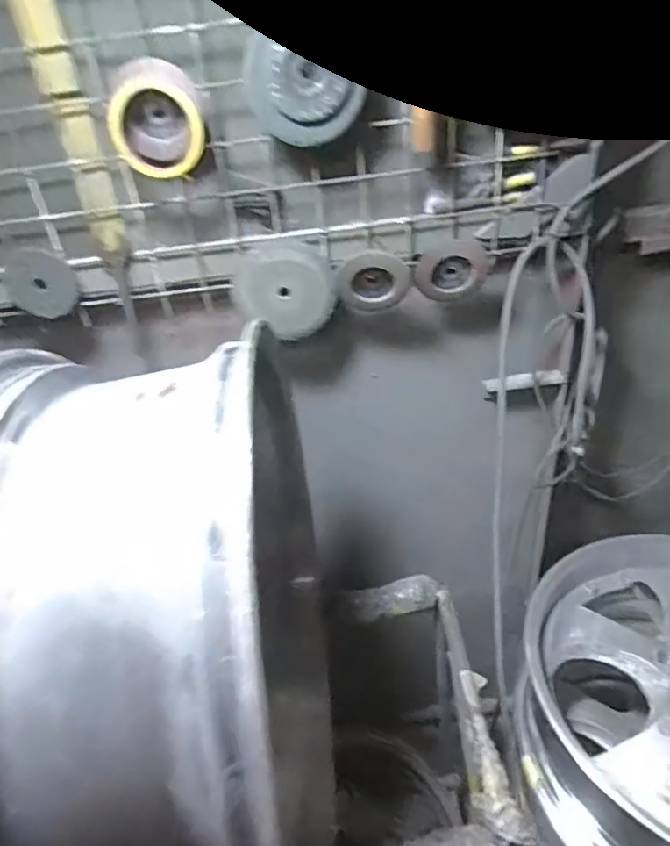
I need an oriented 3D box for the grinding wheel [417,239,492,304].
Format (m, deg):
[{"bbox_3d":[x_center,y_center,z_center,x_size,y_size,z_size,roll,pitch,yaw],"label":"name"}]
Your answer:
[{"bbox_3d":[0.157,-0.200,0.739,0.094,0.082,0.021,-9,34,-2],"label":"grinding wheel"}]

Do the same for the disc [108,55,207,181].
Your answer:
[{"bbox_3d":[-0.196,-0.336,0.612,0.102,0.113,0.050,-5,30,3],"label":"disc"}]

